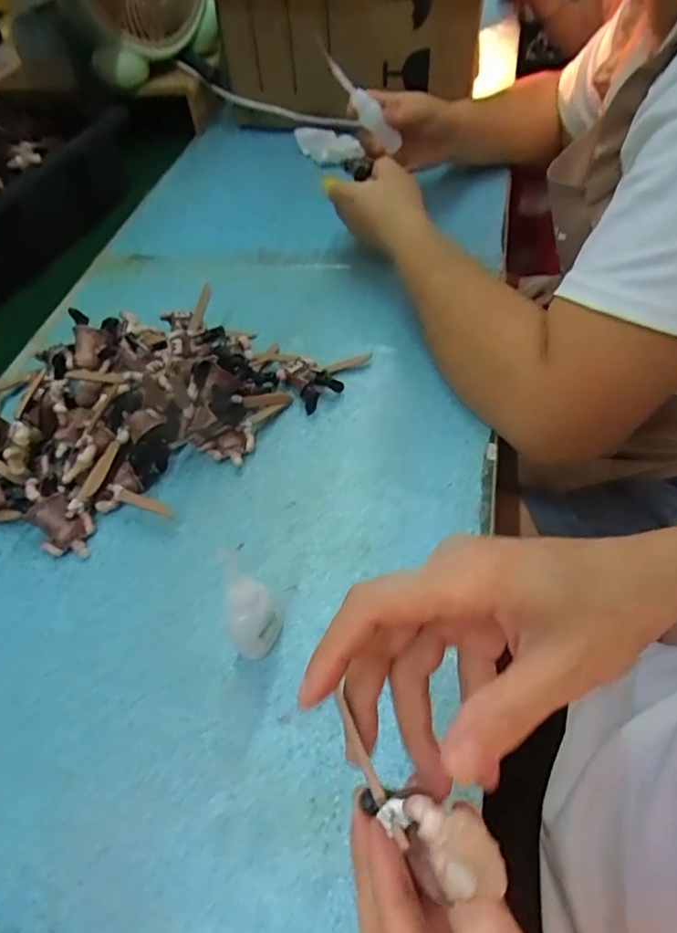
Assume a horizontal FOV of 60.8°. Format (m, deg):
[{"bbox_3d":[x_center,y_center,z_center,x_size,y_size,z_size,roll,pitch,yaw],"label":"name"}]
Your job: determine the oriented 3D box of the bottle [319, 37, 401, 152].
[{"bbox_3d":[0.017,-0.365,0.570,0.028,0.107,0.020,-20,38,44],"label":"bottle"}]

